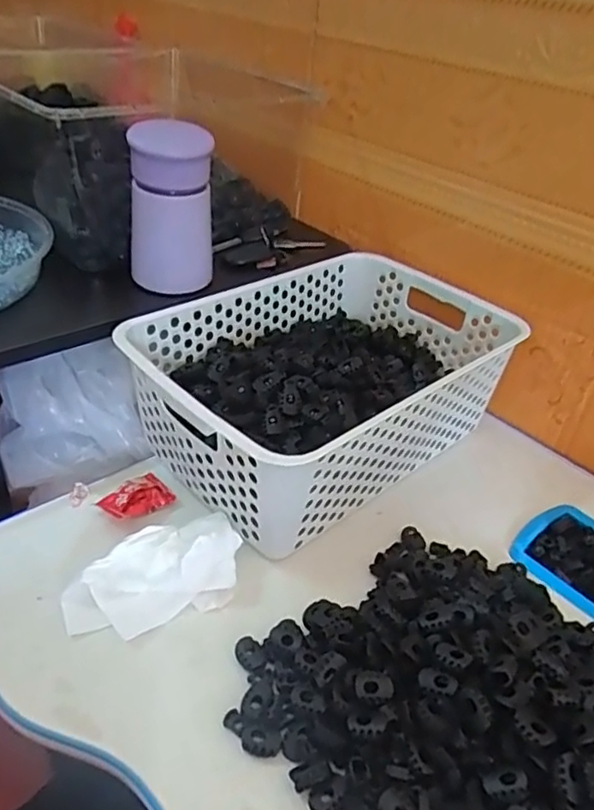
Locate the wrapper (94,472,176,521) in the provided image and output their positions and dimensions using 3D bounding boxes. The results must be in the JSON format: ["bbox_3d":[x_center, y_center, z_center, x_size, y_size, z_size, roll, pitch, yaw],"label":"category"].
[{"bbox_3d":[-0.121,0.067,0.469,0.035,0.017,0.051,28,42,28],"label":"wrapper"}]

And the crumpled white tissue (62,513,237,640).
[{"bbox_3d":[-0.094,0.107,0.408,0.114,0.030,0.065,-14,40,-23],"label":"crumpled white tissue"}]

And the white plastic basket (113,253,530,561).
[{"bbox_3d":[0.028,-0.024,0.527,0.303,0.099,0.198,-27,47,-36],"label":"white plastic basket"}]

